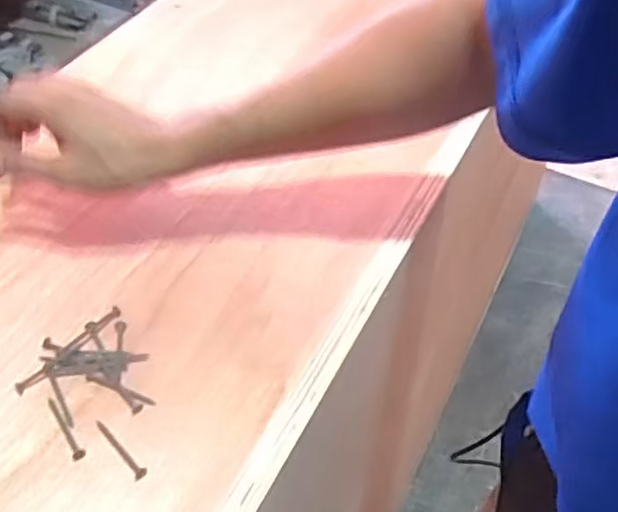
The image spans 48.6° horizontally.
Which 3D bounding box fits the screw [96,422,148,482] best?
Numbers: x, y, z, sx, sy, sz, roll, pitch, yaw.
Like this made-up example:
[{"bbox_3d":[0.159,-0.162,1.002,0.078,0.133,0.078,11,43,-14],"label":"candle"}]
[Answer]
[{"bbox_3d":[-0.112,0.114,0.403,0.007,0.004,0.049,-36,54,-28],"label":"screw"}]

